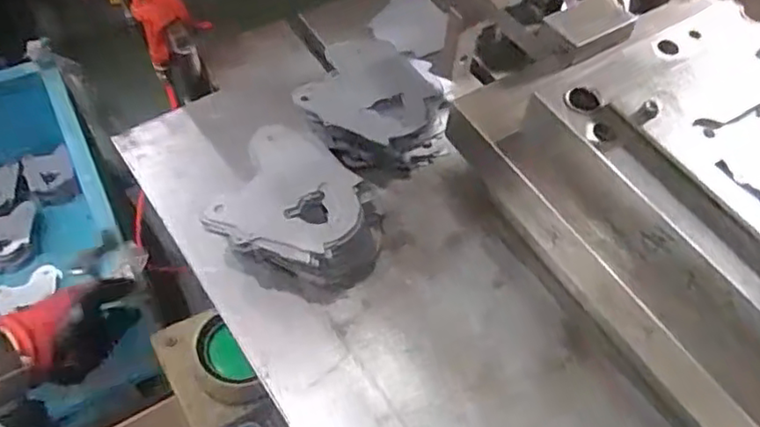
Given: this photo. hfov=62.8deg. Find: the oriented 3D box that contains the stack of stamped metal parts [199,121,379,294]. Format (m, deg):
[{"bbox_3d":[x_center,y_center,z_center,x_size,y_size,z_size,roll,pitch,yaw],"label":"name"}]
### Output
[{"bbox_3d":[-0.075,-0.004,0.623,0.156,0.070,0.143,17,58,10],"label":"stack of stamped metal parts"}]

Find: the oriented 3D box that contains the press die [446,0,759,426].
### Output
[{"bbox_3d":[0.306,-0.016,0.499,0.334,0.076,0.429,-25,62,-20],"label":"press die"}]

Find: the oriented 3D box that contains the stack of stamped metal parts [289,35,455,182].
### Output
[{"bbox_3d":[0.000,-0.125,0.705,0.168,0.068,0.153,15,58,9],"label":"stack of stamped metal parts"}]

